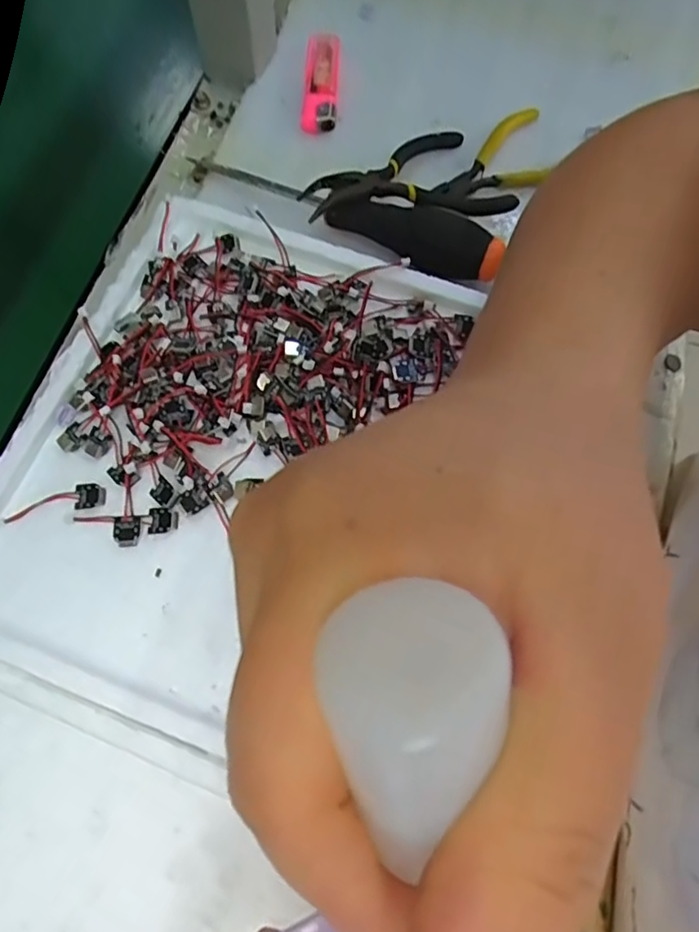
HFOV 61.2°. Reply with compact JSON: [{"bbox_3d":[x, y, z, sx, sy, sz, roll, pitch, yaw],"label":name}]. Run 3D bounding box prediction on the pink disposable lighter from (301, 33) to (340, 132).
[{"bbox_3d":[-0.018,-0.250,0.384,0.022,0.010,0.076,2,72,0],"label":"pink disposable lighter"}]

